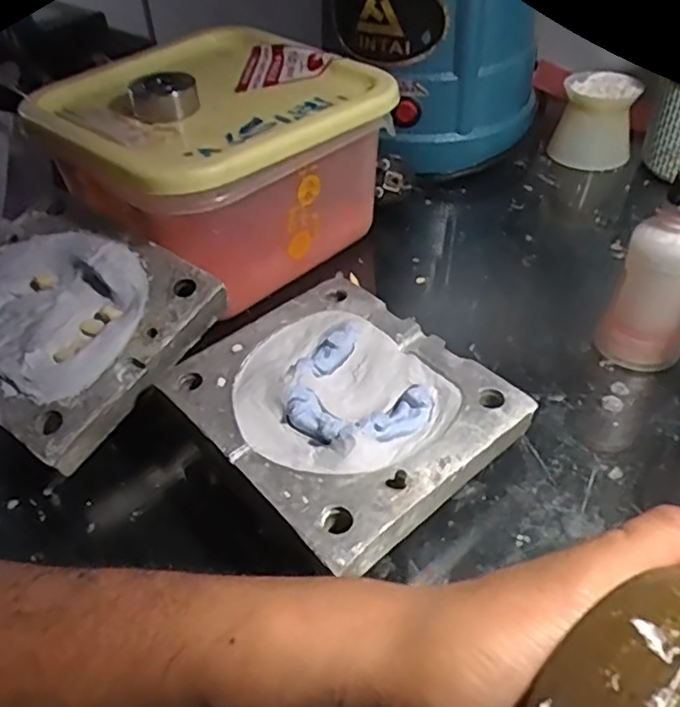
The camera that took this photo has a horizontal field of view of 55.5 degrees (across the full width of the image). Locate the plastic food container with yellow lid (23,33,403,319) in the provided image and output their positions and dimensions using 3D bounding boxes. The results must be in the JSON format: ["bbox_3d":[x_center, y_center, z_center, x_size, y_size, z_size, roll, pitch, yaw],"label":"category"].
[{"bbox_3d":[-0.071,-0.111,0.386,0.145,0.104,0.168,31,53,30],"label":"plastic food container with yellow lid"}]

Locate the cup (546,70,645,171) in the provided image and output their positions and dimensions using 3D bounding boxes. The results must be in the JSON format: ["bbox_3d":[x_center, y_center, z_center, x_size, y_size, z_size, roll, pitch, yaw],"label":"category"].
[{"bbox_3d":[0.197,-0.179,0.498,0.056,0.056,0.053,-2,44,2],"label":"cup"}]

